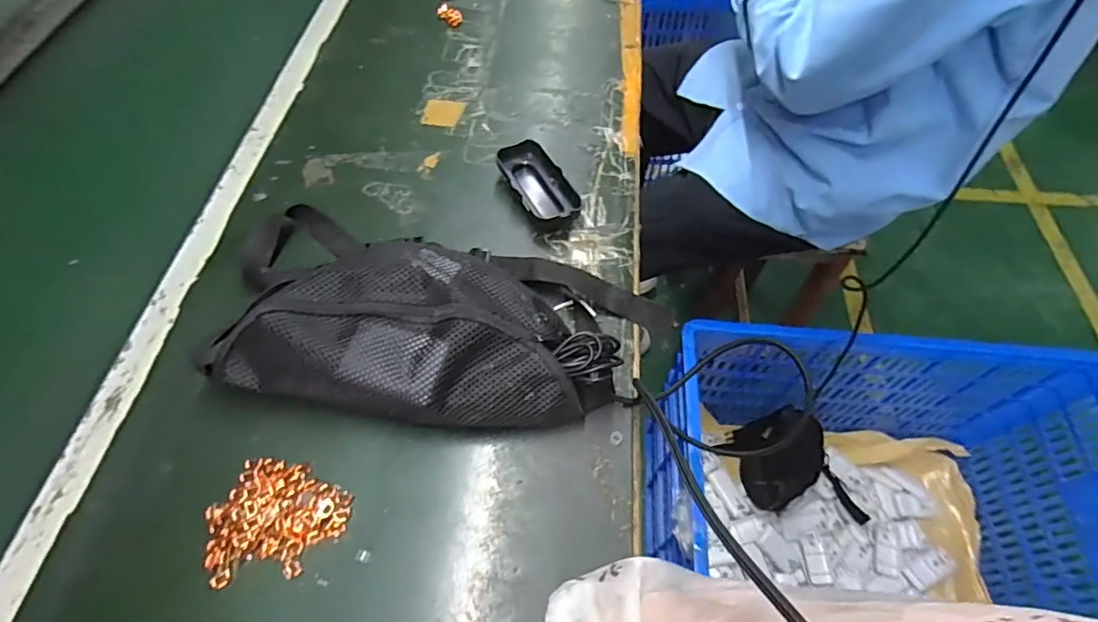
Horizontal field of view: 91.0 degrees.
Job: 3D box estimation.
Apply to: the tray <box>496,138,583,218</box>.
[{"bbox_3d":[-0.011,-0.133,0.551,0.053,0.022,0.110,-25,62,-16],"label":"tray"}]

